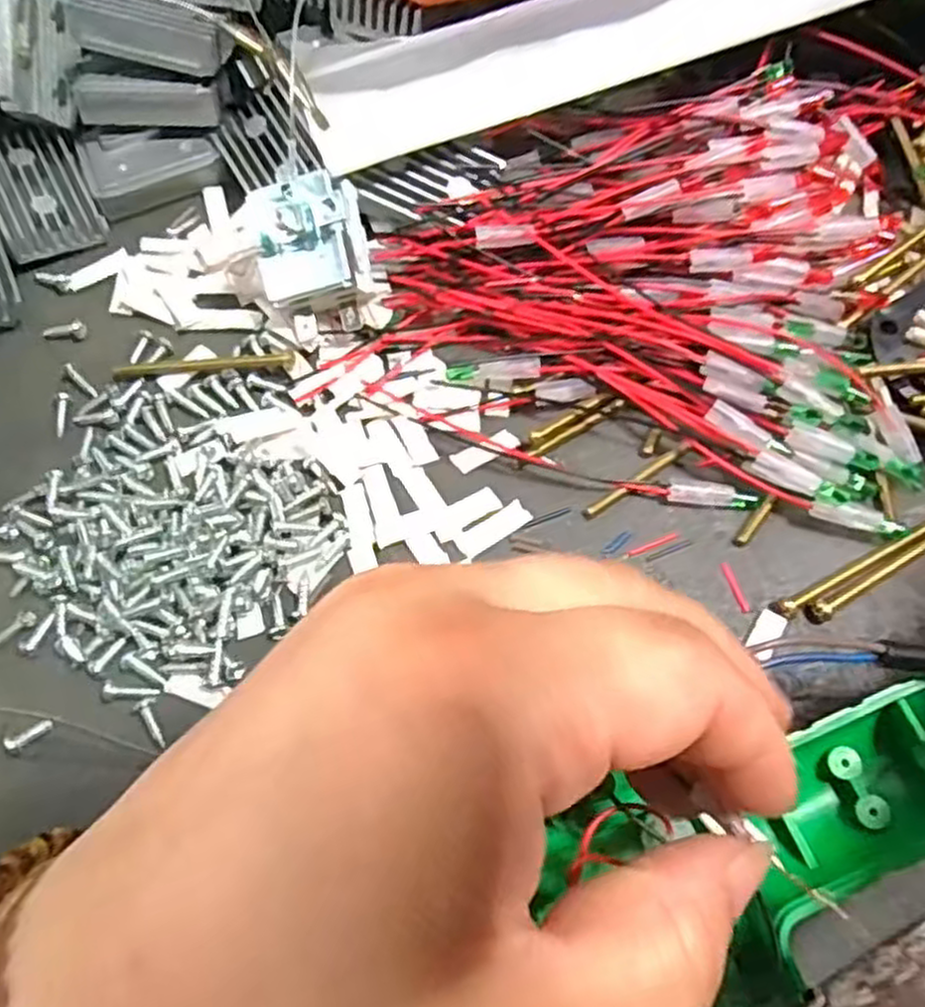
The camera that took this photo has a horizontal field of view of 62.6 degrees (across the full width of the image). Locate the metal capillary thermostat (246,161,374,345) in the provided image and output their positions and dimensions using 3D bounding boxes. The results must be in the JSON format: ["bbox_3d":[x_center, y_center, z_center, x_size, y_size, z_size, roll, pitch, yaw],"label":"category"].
[{"bbox_3d":[-0.046,-0.077,0.235,0.032,0.029,0.041,-11,70,-4],"label":"metal capillary thermostat"}]

